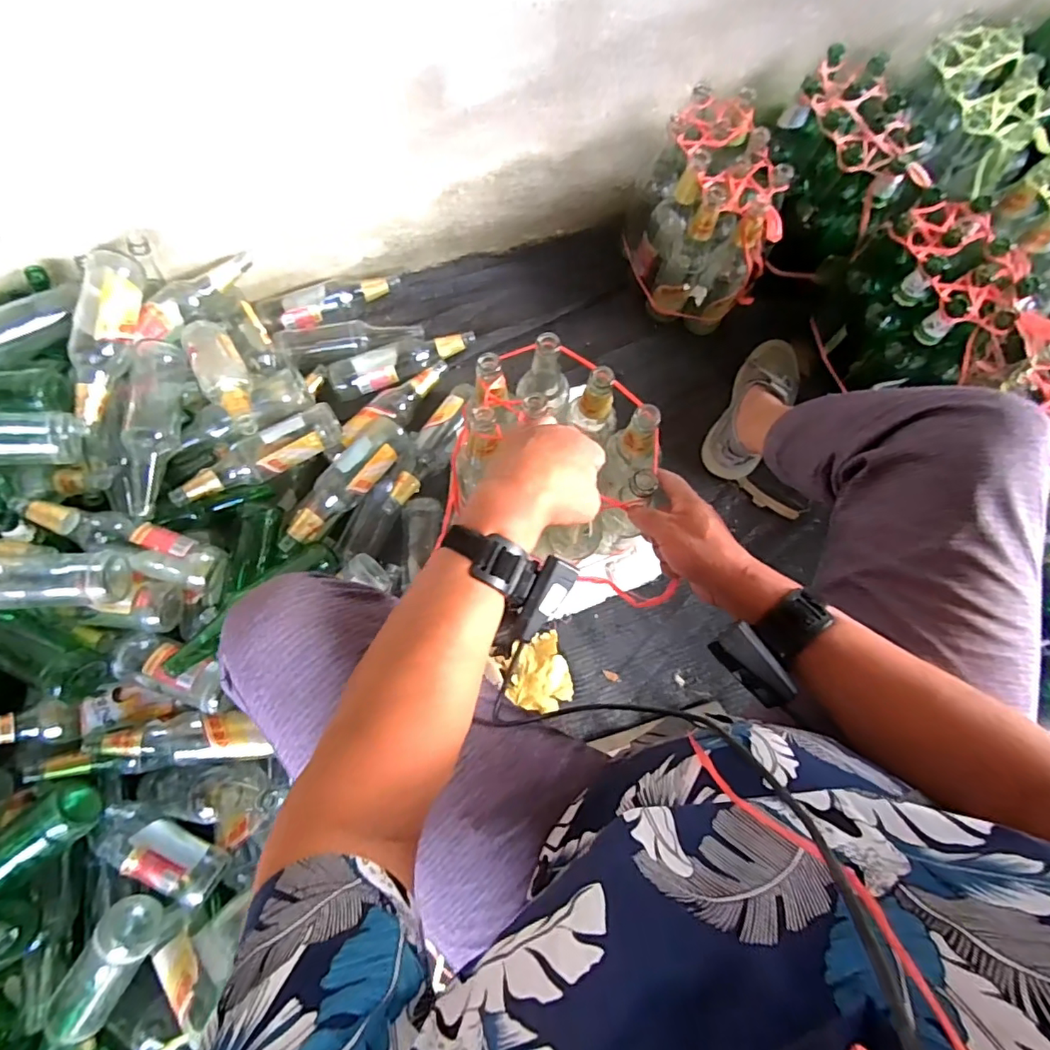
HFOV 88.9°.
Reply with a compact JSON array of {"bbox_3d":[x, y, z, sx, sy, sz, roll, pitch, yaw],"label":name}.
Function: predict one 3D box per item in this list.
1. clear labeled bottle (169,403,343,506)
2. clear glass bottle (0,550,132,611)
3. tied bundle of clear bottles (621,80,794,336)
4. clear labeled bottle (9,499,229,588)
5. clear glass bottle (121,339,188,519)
[{"bbox_3d":[-0.425,-0.108,0.856,0.261,0.063,0.089,-32,77,-19],"label":"clear labeled bottle"},{"bbox_3d":[-0.665,0.071,0.682,0.268,0.055,0.074,0,76,-11],"label":"clear glass bottle"},{"bbox_3d":[0.297,-0.511,0.914,0.182,0.248,0.251,-15,77,-2],"label":"tied bundle of clear bottles"},{"bbox_3d":[-0.567,0.023,0.761,0.273,0.072,0.069,22,77,-13],"label":"clear labeled bottle"},{"bbox_3d":[-0.561,-0.141,0.806,0.093,0.069,0.272,-9,76,-1],"label":"clear glass bottle"}]

